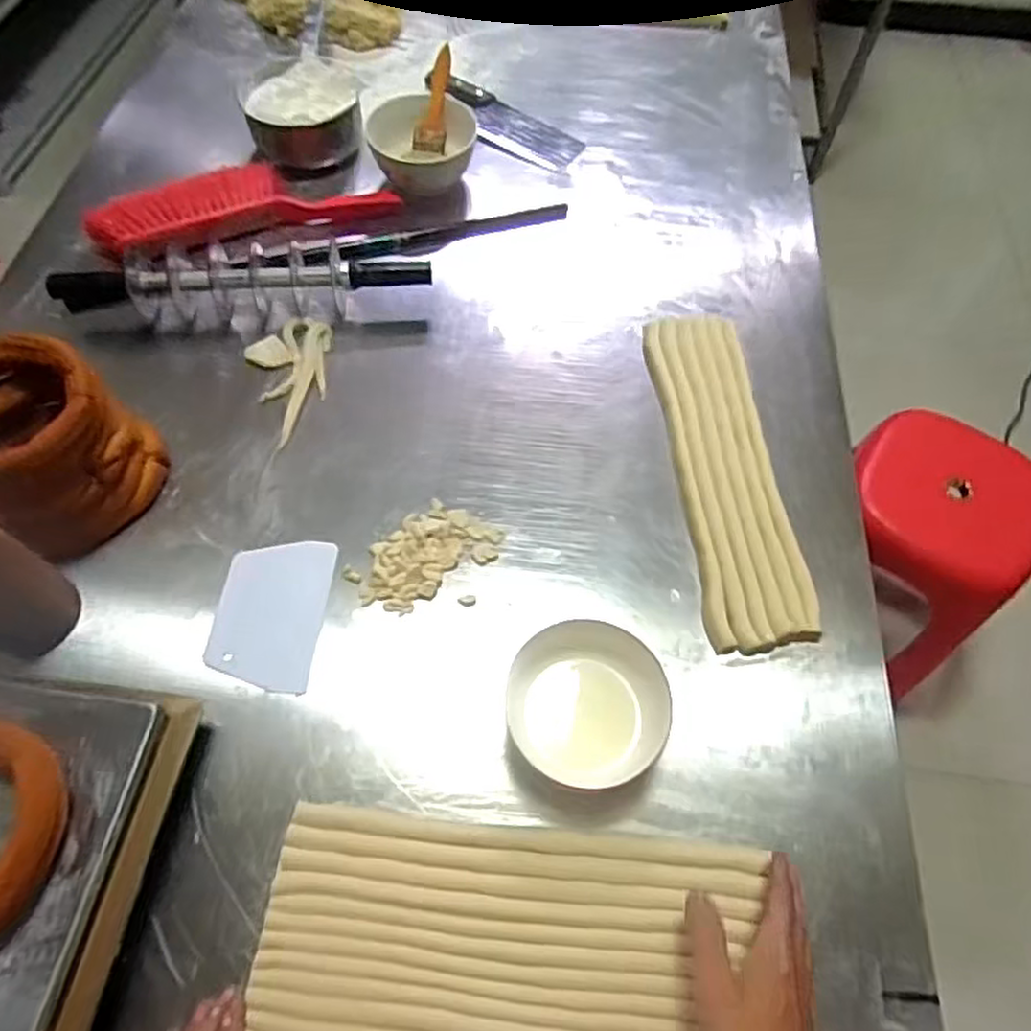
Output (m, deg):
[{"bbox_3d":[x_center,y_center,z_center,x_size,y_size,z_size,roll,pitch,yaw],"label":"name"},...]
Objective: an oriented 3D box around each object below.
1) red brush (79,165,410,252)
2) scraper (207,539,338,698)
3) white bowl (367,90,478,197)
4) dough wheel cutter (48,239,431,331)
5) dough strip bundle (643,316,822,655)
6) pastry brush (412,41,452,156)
[{"bbox_3d":[-0.353,-0.403,0.912,0.383,0.059,0.120,-24,64,-14],"label":"red brush"},{"bbox_3d":[-0.236,0.093,0.671,0.104,0.007,0.148,3,62,3],"label":"scraper"},{"bbox_3d":[-0.127,-0.521,0.964,0.145,0.079,0.135,-4,61,-4],"label":"white bowl"},{"bbox_3d":[-0.319,-0.287,0.843,0.419,0.074,0.083,-4,61,-3],"label":"dough wheel cutter"},{"bbox_3d":[0.225,-0.055,0.752,0.104,0.024,0.403,-3,61,-3],"label":"dough strip bundle"},{"bbox_3d":[-0.110,-0.574,0.965,0.043,0.018,0.142,10,92,4],"label":"pastry brush"}]

